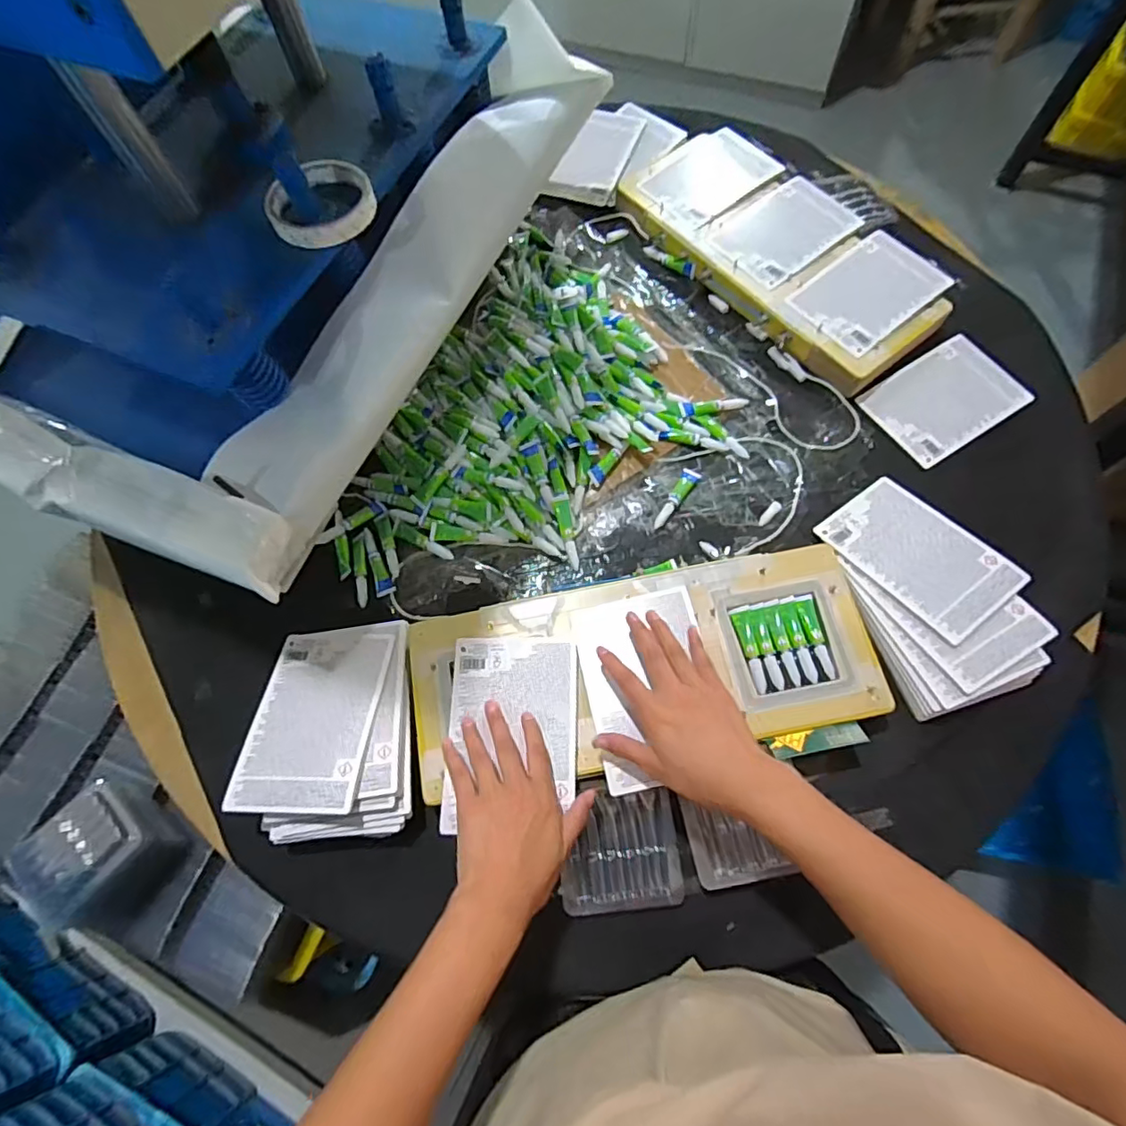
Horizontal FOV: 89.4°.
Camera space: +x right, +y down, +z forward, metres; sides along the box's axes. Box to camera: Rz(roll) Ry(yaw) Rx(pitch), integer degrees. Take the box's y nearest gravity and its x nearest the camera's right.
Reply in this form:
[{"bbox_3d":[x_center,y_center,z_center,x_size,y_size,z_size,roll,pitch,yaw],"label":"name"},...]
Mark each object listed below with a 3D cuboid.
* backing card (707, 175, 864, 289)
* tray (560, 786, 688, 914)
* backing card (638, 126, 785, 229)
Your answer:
[{"bbox_3d":[0.284,-0.425,0.726,0.172,0.008,0.120,-38,71,-10],"label":"backing card"},{"bbox_3d":[0.050,0.254,0.502,0.100,0.018,0.093,-5,69,0],"label":"tray"},{"bbox_3d":[0.202,-0.529,0.776,0.182,0.008,0.120,-41,75,-15],"label":"backing card"}]

